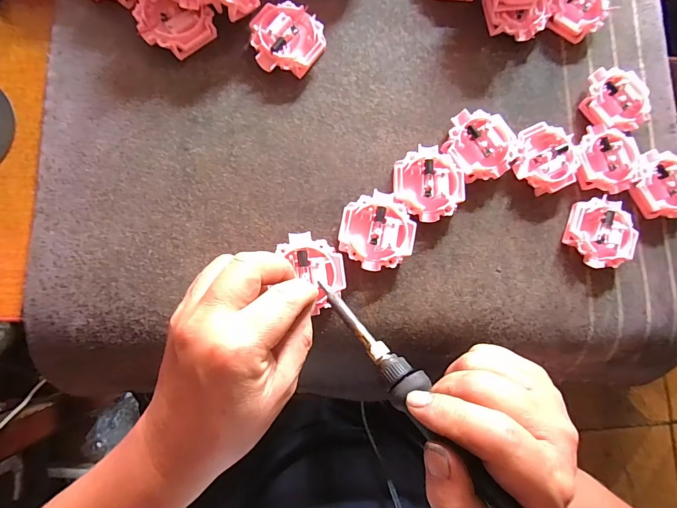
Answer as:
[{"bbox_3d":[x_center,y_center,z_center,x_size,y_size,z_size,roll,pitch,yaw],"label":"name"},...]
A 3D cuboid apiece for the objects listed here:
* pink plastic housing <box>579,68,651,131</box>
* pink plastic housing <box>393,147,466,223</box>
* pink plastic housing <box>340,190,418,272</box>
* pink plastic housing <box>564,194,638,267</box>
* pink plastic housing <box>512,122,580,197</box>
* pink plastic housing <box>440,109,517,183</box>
[{"bbox_3d":[0.227,-0.126,0.313,0.050,0.018,0.055,1,82,-7],"label":"pink plastic housing"},{"bbox_3d":[0.066,-0.051,0.281,0.052,0.015,0.054,1,82,-7],"label":"pink plastic housing"},{"bbox_3d":[0.028,-0.016,0.270,0.051,0.016,0.054,10,81,-6],"label":"pink plastic housing"},{"bbox_3d":[0.203,-0.016,0.292,0.051,0.015,0.053,4,82,-7],"label":"pink plastic housing"},{"bbox_3d":[0.162,-0.075,0.295,0.053,0.013,0.052,1,82,-7],"label":"pink plastic housing"},{"bbox_3d":[0.108,-0.084,0.290,0.050,0.015,0.055,1,82,-7],"label":"pink plastic housing"}]

